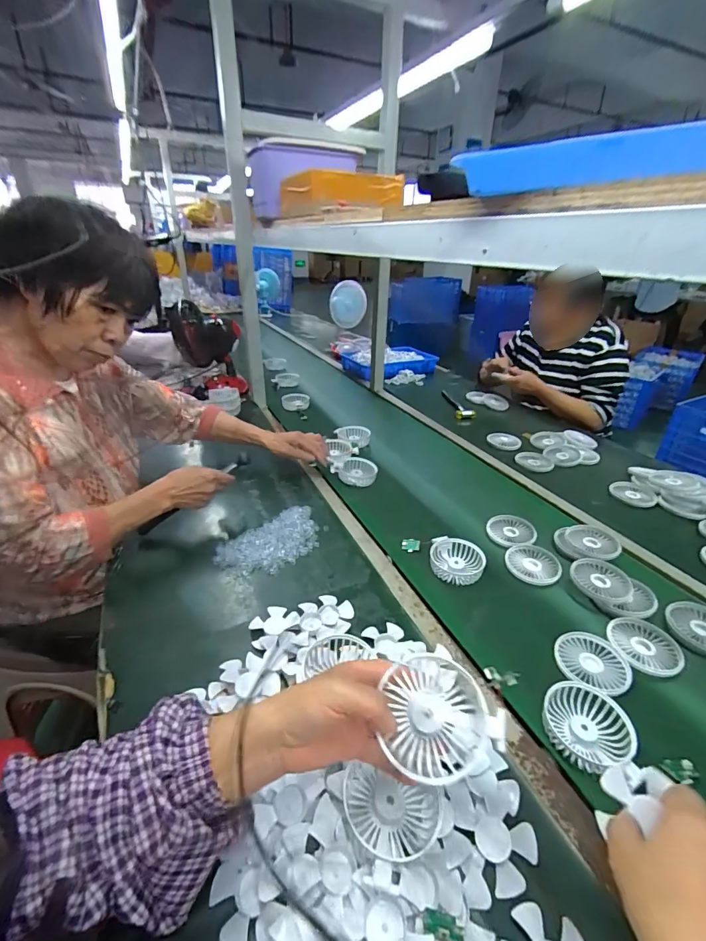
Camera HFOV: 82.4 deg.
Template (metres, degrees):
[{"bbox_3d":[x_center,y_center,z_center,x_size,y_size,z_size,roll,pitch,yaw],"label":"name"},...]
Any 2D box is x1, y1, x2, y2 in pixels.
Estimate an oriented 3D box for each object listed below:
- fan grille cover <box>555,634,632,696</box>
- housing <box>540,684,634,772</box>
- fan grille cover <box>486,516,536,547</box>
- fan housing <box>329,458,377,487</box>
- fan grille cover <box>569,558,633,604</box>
[{"bbox_3d":[0.316,0.250,0.532,0.084,0.009,0.087,25,37,32],"label":"fan grille cover"},{"bbox_3d":[0.265,0.287,0.455,0.088,0.021,0.085,2,31,-1],"label":"housing"},{"bbox_3d":[0.302,0.112,0.773,0.085,0.013,0.097,12,32,14],"label":"fan grille cover"},{"bbox_3d":[0.011,-0.003,0.938,0.095,0.033,0.094,14,32,18],"label":"fan housing"},{"bbox_3d":[0.401,0.177,0.654,0.086,0.011,0.088,26,37,33],"label":"fan grille cover"}]

